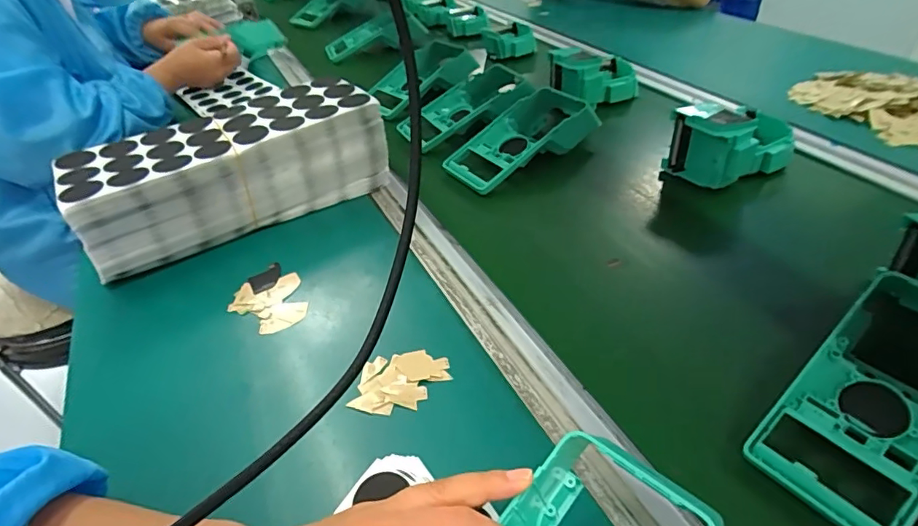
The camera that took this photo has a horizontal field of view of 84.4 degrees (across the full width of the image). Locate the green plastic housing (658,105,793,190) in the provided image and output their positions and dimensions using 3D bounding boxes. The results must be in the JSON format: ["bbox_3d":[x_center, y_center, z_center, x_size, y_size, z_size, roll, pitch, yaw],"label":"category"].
[{"bbox_3d":[0.295,-0.135,0.534,0.124,0.073,0.082,-24,44,-19],"label":"green plastic housing"}]

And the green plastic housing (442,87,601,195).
[{"bbox_3d":[0.072,-0.151,0.605,0.183,0.051,0.096,-26,45,-21],"label":"green plastic housing"}]

